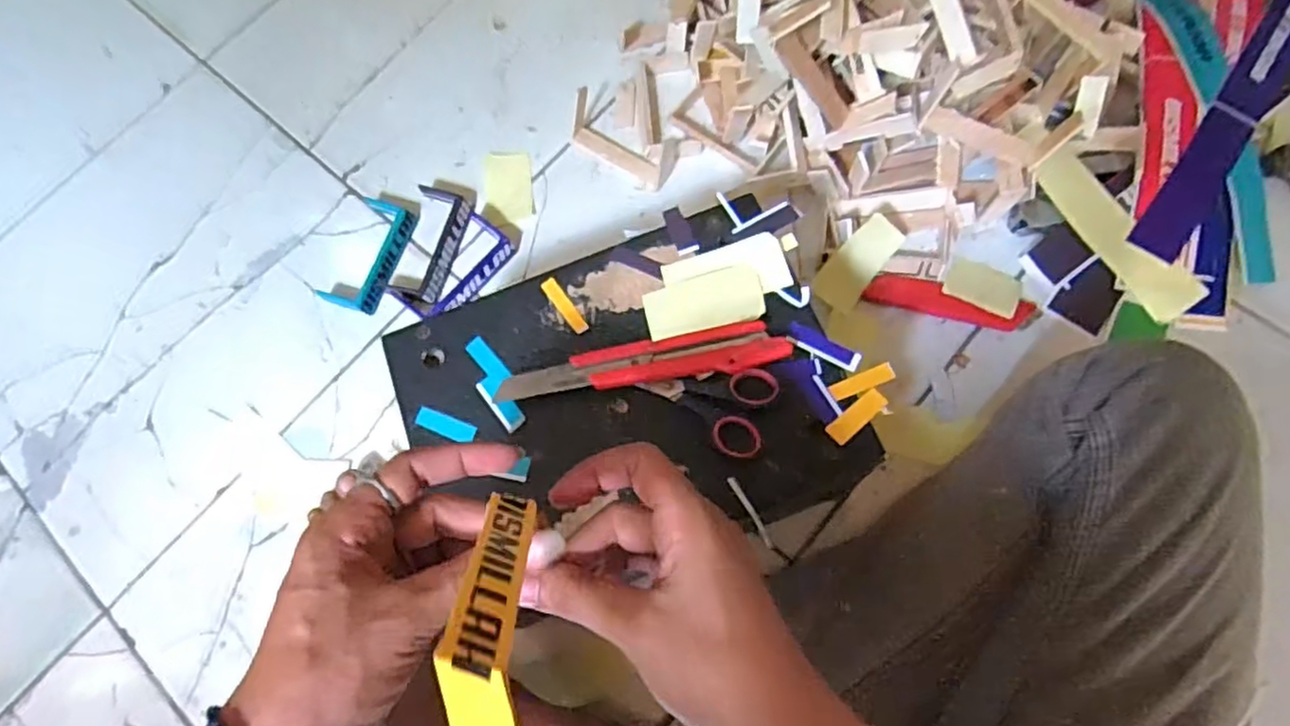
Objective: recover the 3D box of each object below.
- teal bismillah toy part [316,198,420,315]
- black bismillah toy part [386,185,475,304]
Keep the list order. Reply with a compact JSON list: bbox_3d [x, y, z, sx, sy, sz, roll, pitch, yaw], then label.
[{"bbox_3d":[-0.258,-0.103,0.639,0.065,0.015,0.110,20,75,11],"label":"teal bismillah toy part"},{"bbox_3d":[-0.197,-0.113,0.635,0.057,0.015,0.116,11,73,9],"label":"black bismillah toy part"}]

